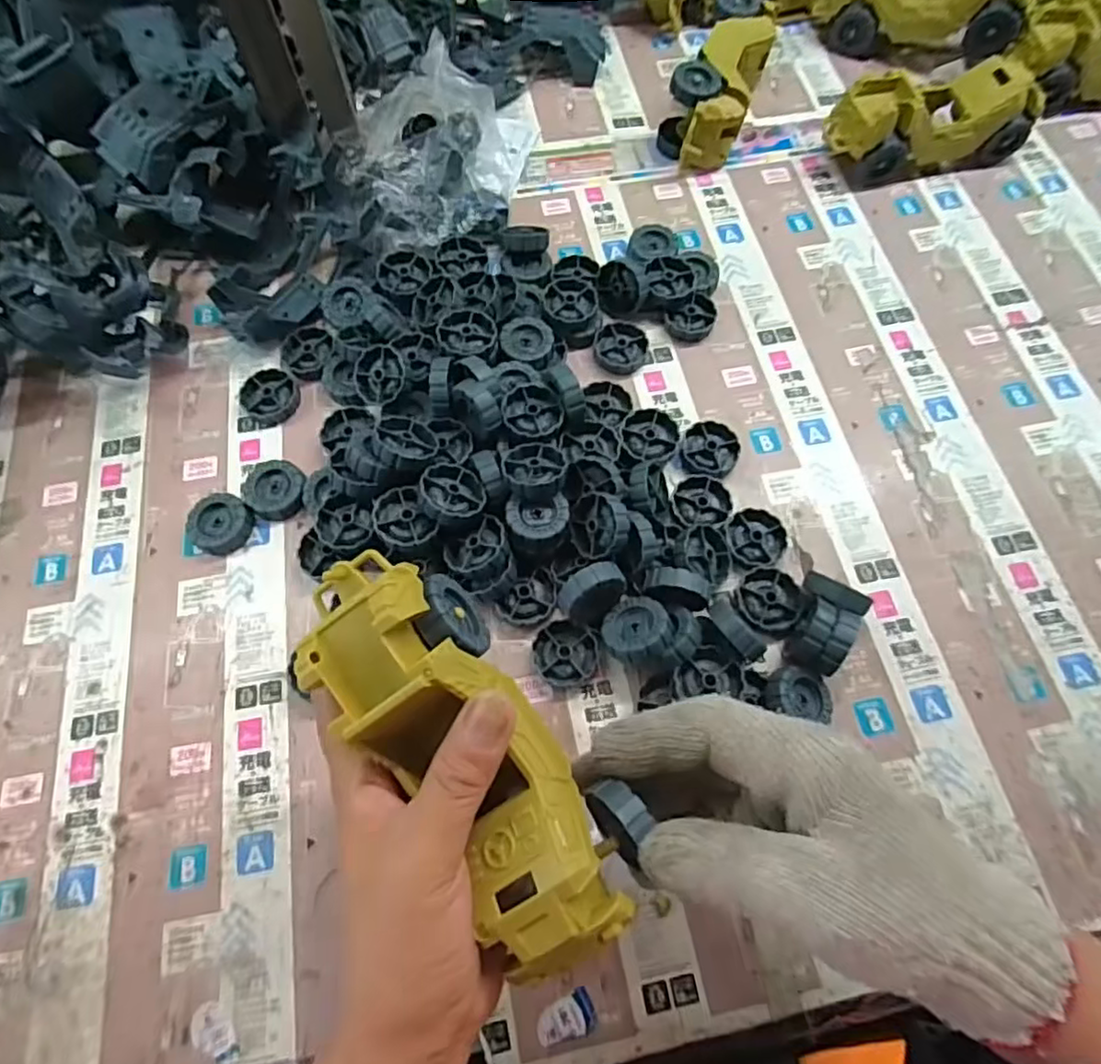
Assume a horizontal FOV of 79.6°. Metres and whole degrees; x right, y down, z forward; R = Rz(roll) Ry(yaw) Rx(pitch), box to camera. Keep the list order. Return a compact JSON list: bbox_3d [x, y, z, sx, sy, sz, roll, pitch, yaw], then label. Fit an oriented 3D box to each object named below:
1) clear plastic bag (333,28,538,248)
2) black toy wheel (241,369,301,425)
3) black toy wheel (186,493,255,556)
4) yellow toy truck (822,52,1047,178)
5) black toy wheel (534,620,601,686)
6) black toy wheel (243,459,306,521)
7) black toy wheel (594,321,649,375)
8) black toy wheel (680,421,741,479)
[{"bbox_3d":[-0.085,-0.292,0.511,0.114,0.076,0.183,12,68,6],"label":"clear plastic bag"},{"bbox_3d":[-0.195,-0.094,0.460,0.042,0.013,0.037,41,74,16],"label":"black toy wheel"},{"bbox_3d":[-0.211,-0.005,0.422,0.037,0.016,0.037,-1,67,1],"label":"black toy wheel"},{"bbox_3d":[0.304,-0.340,0.537,0.158,0.063,0.064,-12,67,-4],"label":"yellow toy truck"},{"bbox_3d":[0.009,0.073,0.392,0.038,0.010,0.035,-1,67,1],"label":"black toy wheel"},{"bbox_3d":[-0.177,-0.027,0.430,0.043,0.016,0.036,41,74,16],"label":"black toy wheel"},{"bbox_3d":[0.051,-0.133,0.478,0.038,0.014,0.040,-1,67,1],"label":"black toy wheel"},{"bbox_3d":[0.107,-0.054,0.443,0.037,0.012,0.038,-1,67,1],"label":"black toy wheel"}]

